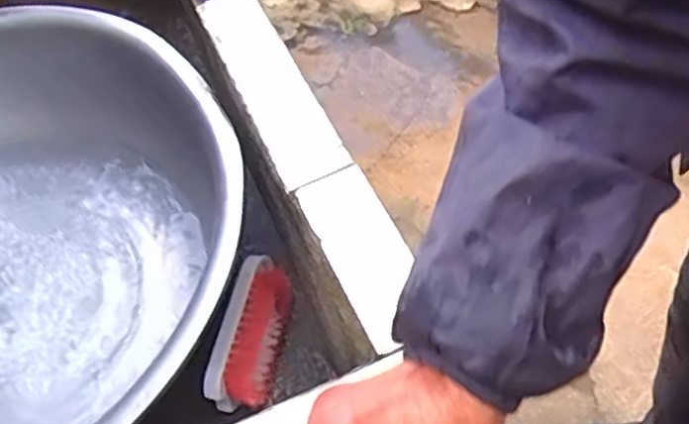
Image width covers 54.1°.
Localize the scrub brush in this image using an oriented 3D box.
[{"bbox_3d":[-0.081,0.106,0.603,0.048,0.041,0.134,9,54,9],"label":"scrub brush"}]

